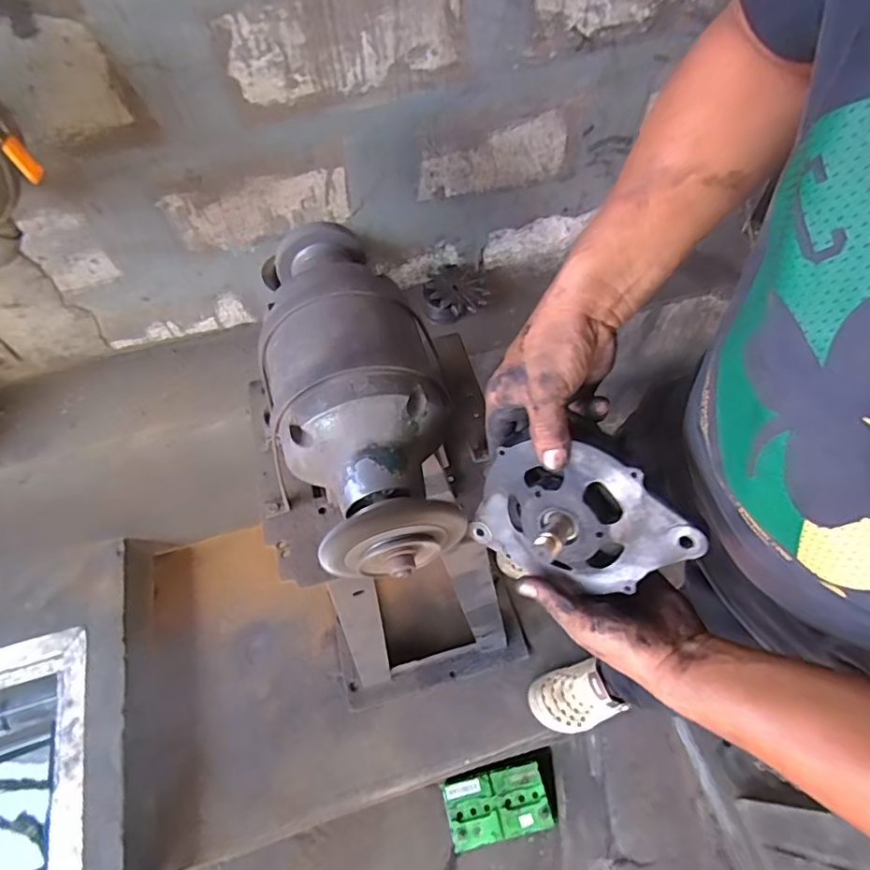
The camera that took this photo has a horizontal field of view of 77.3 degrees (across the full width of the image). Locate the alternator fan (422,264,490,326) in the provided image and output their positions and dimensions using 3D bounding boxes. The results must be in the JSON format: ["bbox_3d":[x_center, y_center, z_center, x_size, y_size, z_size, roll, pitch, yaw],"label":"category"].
[{"bbox_3d":[0.041,-0.294,1.105,0.131,0.053,0.133,-3,59,1],"label":"alternator fan"}]

